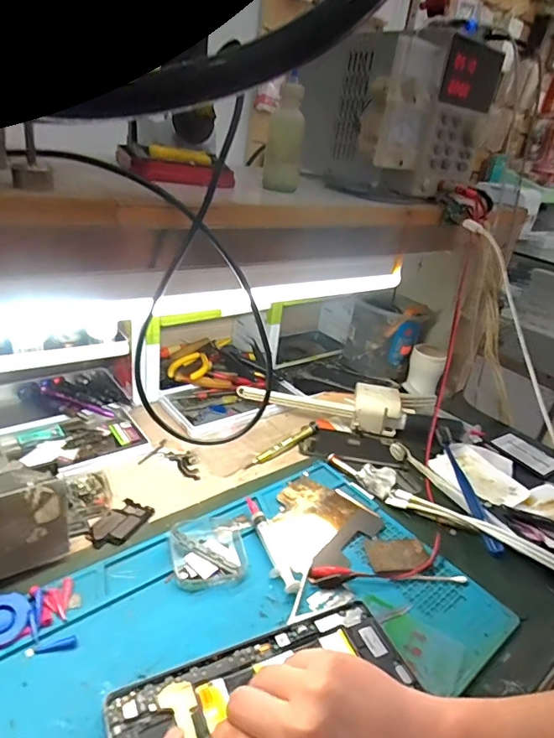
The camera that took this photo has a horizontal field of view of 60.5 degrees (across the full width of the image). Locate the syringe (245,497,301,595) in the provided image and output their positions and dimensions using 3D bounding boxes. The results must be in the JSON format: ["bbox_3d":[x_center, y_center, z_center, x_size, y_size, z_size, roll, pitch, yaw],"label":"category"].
[{"bbox_3d":[-0.008,0.161,0.443,0.016,0.012,0.107,-6,29,-25],"label":"syringe"}]

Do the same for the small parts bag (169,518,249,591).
[{"bbox_3d":[-0.062,0.162,0.427,0.065,0.016,0.072,-6,29,-25],"label":"small parts bag"}]

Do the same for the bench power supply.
[{"bbox_3d":[0.135,-0.292,0.550,0.175,0.149,0.138,-10,32,-33],"label":"bench power supply"}]

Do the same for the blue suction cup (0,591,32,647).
[{"bbox_3d":[-0.200,0.181,0.344,0.037,0.006,0.037,10,43,-9],"label":"blue suction cup"}]

